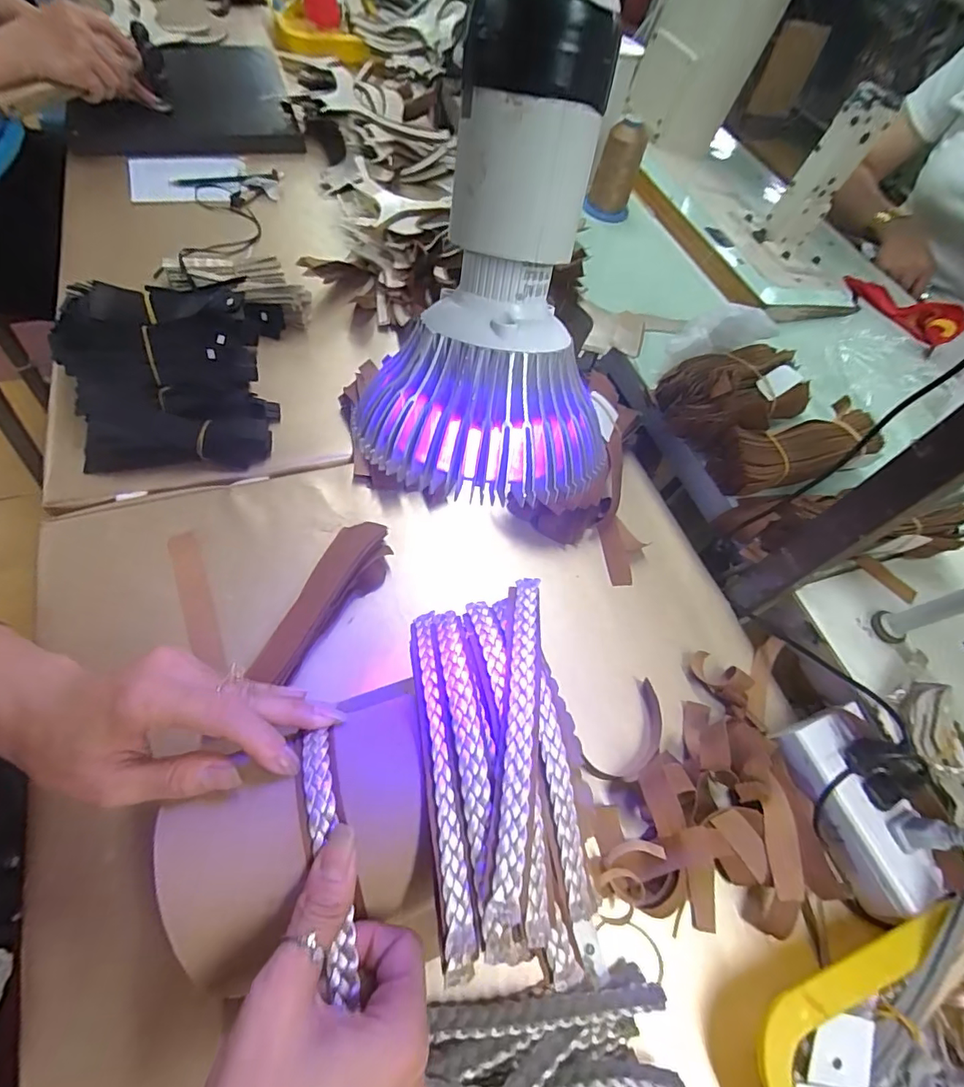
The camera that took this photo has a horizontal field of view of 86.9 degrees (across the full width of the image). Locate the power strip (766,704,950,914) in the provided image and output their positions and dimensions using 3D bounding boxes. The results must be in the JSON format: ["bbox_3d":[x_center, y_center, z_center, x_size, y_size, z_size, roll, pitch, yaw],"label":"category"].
[{"bbox_3d":[0.261,0.184,0.356,0.059,0.030,0.122,-6,62,-13],"label":"power strip"}]

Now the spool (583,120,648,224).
[{"bbox_3d":[0.182,-0.500,0.696,0.066,0.114,0.062,20,59,3],"label":"spool"}]

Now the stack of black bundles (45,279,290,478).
[{"bbox_3d":[-0.273,-0.145,0.451,0.171,0.032,0.161,-2,91,-12],"label":"stack of black bundles"}]

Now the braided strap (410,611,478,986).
[{"bbox_3d":[-0.023,0.112,0.258,0.016,0.032,0.171,-4,61,-12],"label":"braided strap"}]

